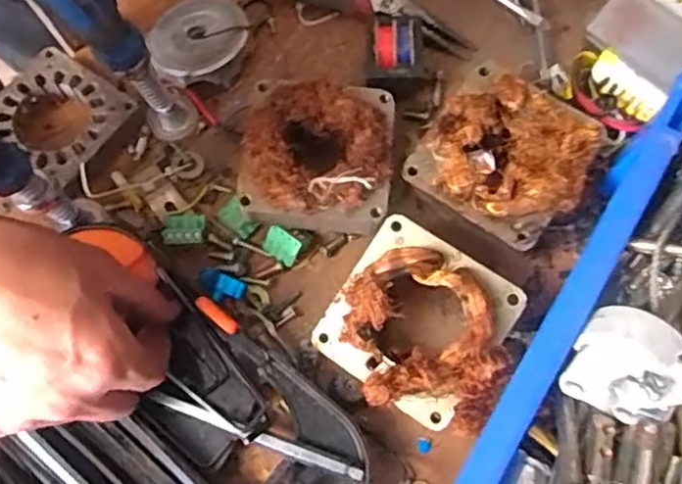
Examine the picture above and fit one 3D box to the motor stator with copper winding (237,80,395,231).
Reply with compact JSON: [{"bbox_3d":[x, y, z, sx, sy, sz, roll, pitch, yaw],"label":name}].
[{"bbox_3d":[-0.013,-0.048,0.362,0.080,0.046,0.079,5,75,-1],"label":"motor stator with copper winding"}]

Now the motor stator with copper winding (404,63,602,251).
[{"bbox_3d":[0.087,-0.048,0.353,0.085,0.048,0.080,36,77,7],"label":"motor stator with copper winding"}]

